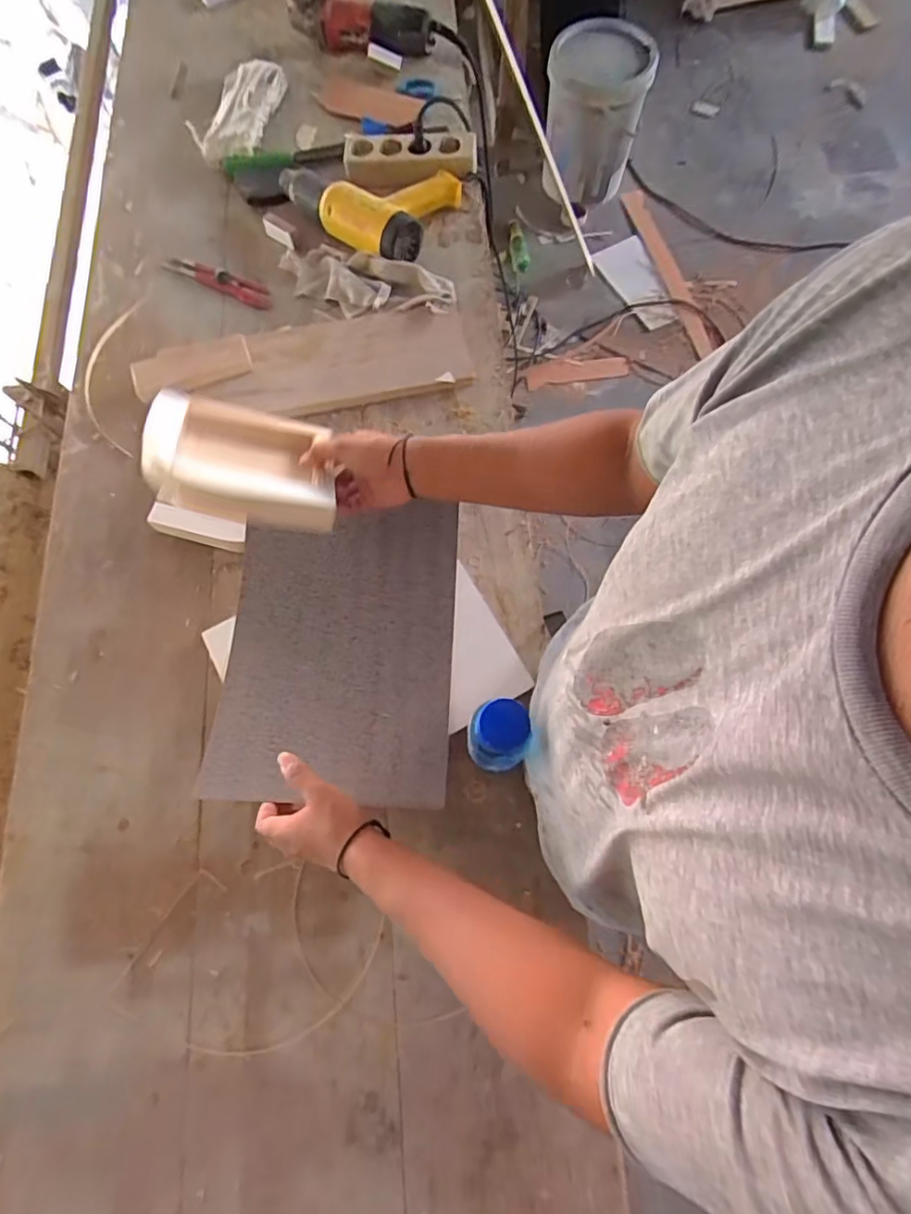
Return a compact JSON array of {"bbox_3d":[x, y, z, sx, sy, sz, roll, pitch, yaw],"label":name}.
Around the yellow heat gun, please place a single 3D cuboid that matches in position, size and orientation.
[{"bbox_3d":[-0.122,-0.565,0.820,0.263,0.062,0.163,-1,72,-1],"label":"yellow heat gun"}]

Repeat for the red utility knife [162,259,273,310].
[{"bbox_3d":[-0.347,-0.474,0.825,0.177,0.019,0.033,24,73,7],"label":"red utility knife"}]

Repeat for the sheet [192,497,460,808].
[{"bbox_3d":[-0.129,0.044,0.640,0.249,0.035,0.325,2,72,0],"label":"sheet"}]

